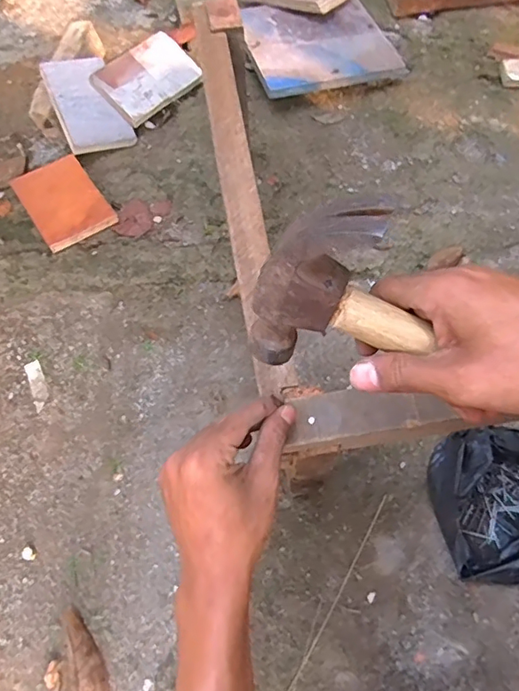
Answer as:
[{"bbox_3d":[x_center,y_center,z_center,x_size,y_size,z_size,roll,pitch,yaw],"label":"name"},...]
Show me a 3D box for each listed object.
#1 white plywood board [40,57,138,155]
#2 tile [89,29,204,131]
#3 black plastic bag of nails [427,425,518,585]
[{"bbox_3d":[-0.289,-0.410,0.880,0.107,0.009,0.165,-21,86,-16],"label":"white plywood board"},{"bbox_3d":[-0.196,-0.470,0.907,0.123,0.016,0.169,45,73,4],"label":"tile"},{"bbox_3d":[0.295,0.192,0.624,0.160,0.057,0.169,-13,68,-4],"label":"black plastic bag of nails"}]

